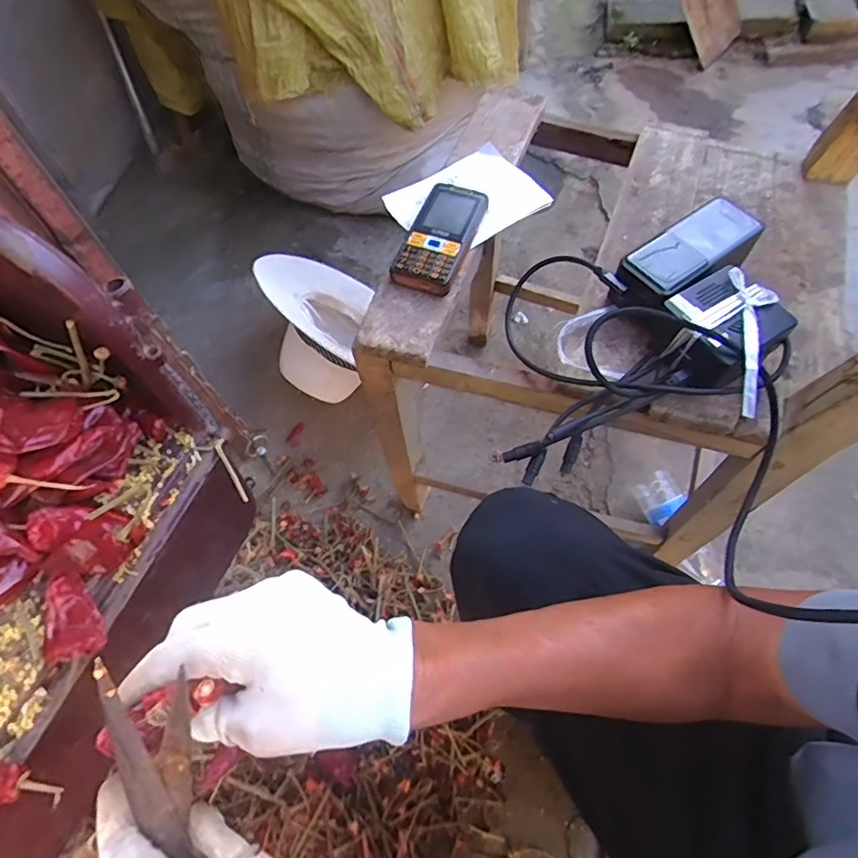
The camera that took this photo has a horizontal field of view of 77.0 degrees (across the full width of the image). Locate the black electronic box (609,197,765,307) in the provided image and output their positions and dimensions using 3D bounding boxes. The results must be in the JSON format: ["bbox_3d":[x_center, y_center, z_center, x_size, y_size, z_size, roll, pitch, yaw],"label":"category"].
[{"bbox_3d":[0.228,-0.147,0.475,0.134,0.055,0.057,-35,65,-15],"label":"black electronic box"}]

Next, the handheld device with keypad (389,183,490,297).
[{"bbox_3d":[0.012,-0.184,0.520,0.059,0.023,0.127,18,64,12],"label":"handheld device with keypad"}]

